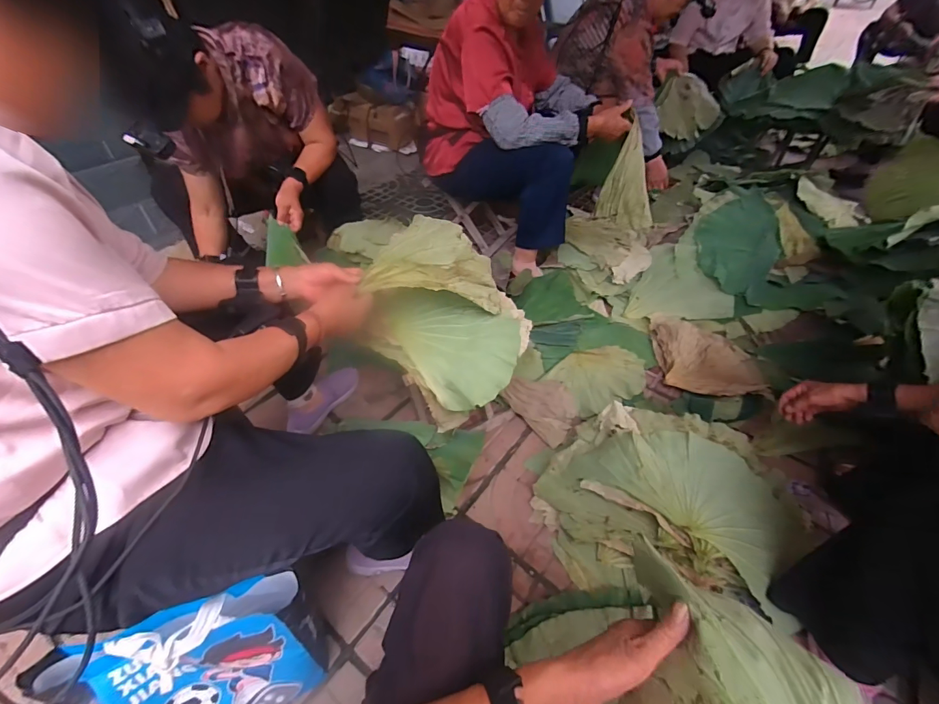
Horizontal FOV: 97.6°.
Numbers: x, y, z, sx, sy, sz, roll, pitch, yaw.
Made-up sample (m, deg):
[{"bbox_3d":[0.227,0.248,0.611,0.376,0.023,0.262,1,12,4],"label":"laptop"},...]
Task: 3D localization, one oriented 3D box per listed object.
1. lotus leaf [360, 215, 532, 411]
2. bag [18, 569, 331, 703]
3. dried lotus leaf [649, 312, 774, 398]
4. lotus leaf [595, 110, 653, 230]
[{"bbox_3d":[-0.030,-0.096,0.828,0.302,0.165,0.328,18,47,17],"label":"lotus leaf"},{"bbox_3d":[-0.361,0.454,0.593,0.272,0.293,0.112,-18,48,-18],"label":"bag"},{"bbox_3d":[0.702,0.005,1.205,0.268,0.074,0.359,5,45,4],"label":"dried lotus leaf"},{"bbox_3d":[0.488,-0.508,1.223,0.157,0.292,0.143,20,48,18],"label":"lotus leaf"}]

